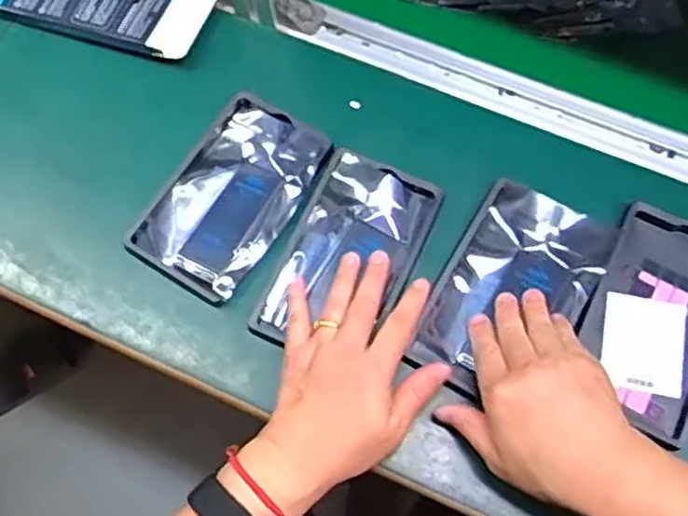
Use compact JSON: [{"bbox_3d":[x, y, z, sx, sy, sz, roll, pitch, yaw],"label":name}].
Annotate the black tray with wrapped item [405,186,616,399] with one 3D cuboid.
[{"bbox_3d":[0.119,0.022,0.508,0.102,0.028,0.155,34,73,12],"label":"black tray with wrapped item"}]

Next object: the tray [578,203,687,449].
[{"bbox_3d":[0.228,0.042,0.510,0.092,0.017,0.156,25,71,9],"label":"tray"}]

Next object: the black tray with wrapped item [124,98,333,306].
[{"bbox_3d":[-0.087,-0.051,0.548,0.098,0.019,0.159,31,72,11],"label":"black tray with wrapped item"}]

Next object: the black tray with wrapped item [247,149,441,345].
[{"bbox_3d":[0.002,-0.002,0.527,0.087,0.014,0.156,25,71,9],"label":"black tray with wrapped item"}]

